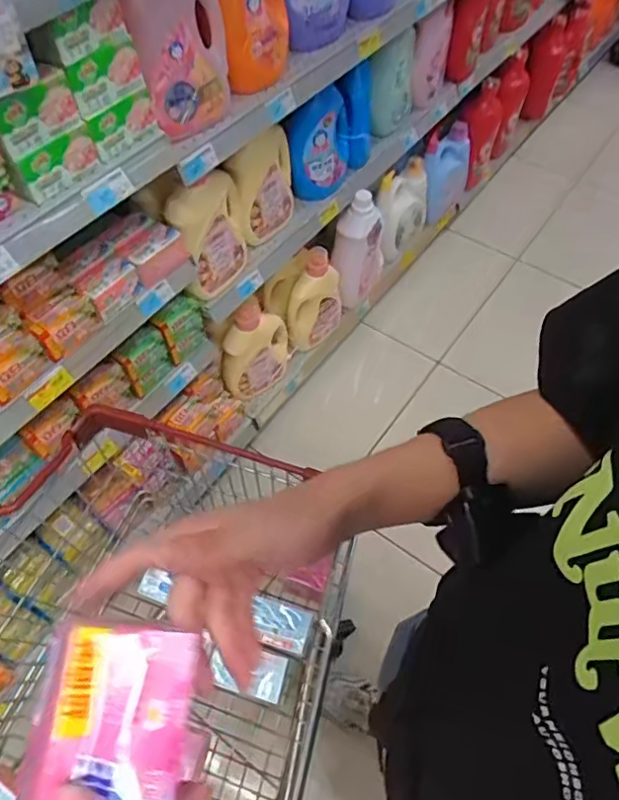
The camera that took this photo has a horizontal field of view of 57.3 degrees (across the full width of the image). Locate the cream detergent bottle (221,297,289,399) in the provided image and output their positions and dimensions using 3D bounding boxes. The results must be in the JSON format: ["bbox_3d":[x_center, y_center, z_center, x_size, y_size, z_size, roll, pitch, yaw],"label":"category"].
[{"bbox_3d":[-0.132,-0.126,1.389,0.097,0.258,0.179,23,58,14],"label":"cream detergent bottle"}]

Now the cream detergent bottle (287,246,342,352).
[{"bbox_3d":[0.015,-0.250,1.465,0.084,0.257,0.141,32,60,19],"label":"cream detergent bottle"}]

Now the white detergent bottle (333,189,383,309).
[{"bbox_3d":[0.133,-0.406,1.513,0.079,0.342,0.116,37,62,21],"label":"white detergent bottle"}]

